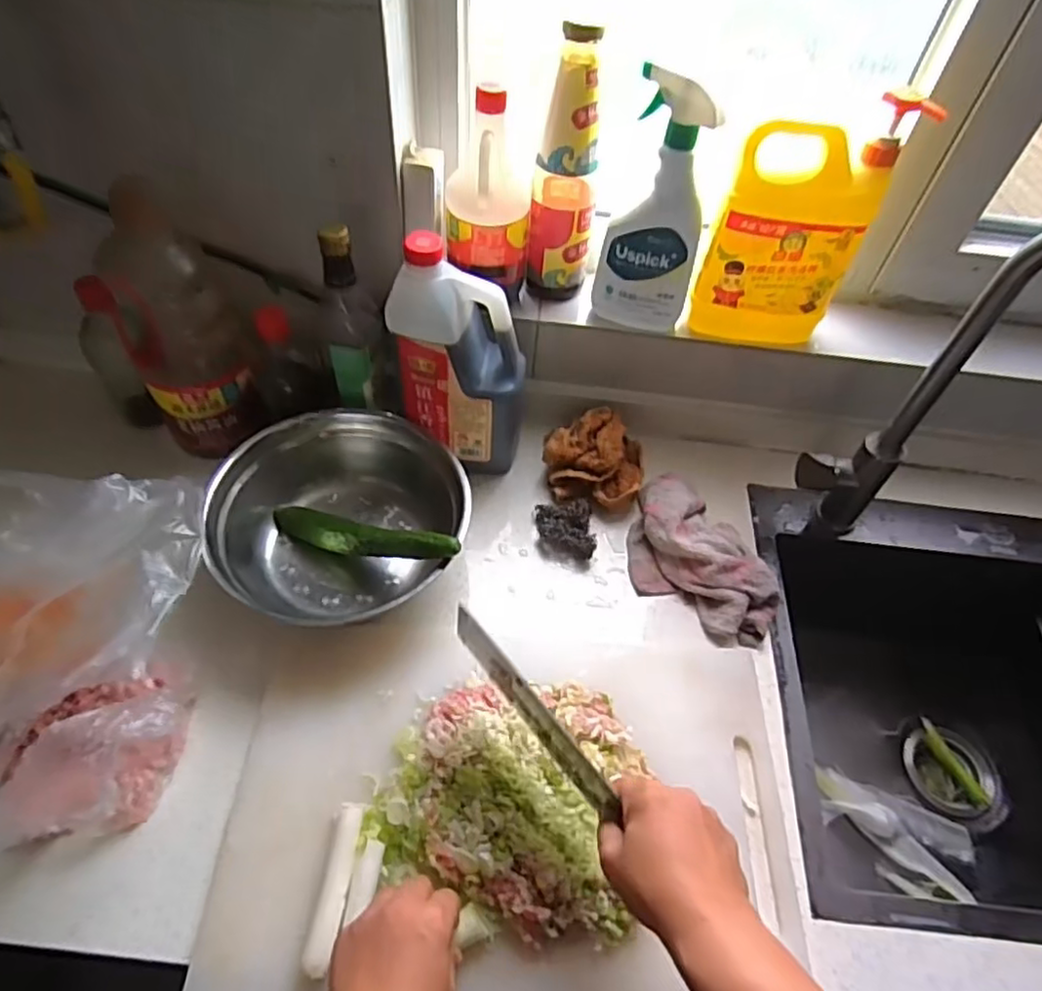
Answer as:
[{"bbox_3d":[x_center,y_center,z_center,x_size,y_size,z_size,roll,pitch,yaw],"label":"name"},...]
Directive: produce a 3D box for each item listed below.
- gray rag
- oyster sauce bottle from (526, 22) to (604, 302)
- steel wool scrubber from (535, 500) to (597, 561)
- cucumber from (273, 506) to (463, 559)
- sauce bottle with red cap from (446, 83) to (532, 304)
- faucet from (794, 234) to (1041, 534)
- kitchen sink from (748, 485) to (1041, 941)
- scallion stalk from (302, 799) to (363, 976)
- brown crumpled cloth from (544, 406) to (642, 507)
[{"bbox_3d":[0.181,0.067,0.693,0.119,0.047,0.200,-27,60,-22],"label":"gray rag"},{"bbox_3d":[0.049,-0.332,0.674,0.066,0.249,0.078,6,53,0],"label":"oyster sauce bottle"},{"bbox_3d":[0.049,0.039,0.714,0.058,0.031,0.065,-4,53,-7],"label":"steel wool scrubber"},{"bbox_3d":[-0.161,0.040,0.646,0.228,0.035,0.026,6,49,30],"label":"cucumber"},{"bbox_3d":[-0.033,-0.306,0.677,0.083,0.207,0.092,2,53,-3],"label":"sauce bottle with red cap"},{"bbox_3d":[0.396,-0.047,0.574,0.043,0.405,0.221,-27,60,-23],"label":"faucet"},{"bbox_3d":[0.527,0.259,0.750,0.565,0.245,0.444,6,53,0],"label":"kitchen sink"},{"bbox_3d":[-0.139,0.292,0.495,0.021,0.020,0.109,8,53,1],"label":"scallion stalk"},{"bbox_3d":[0.083,-0.041,0.751,0.113,0.068,0.098,10,53,3],"label":"brown crumpled cloth"}]

